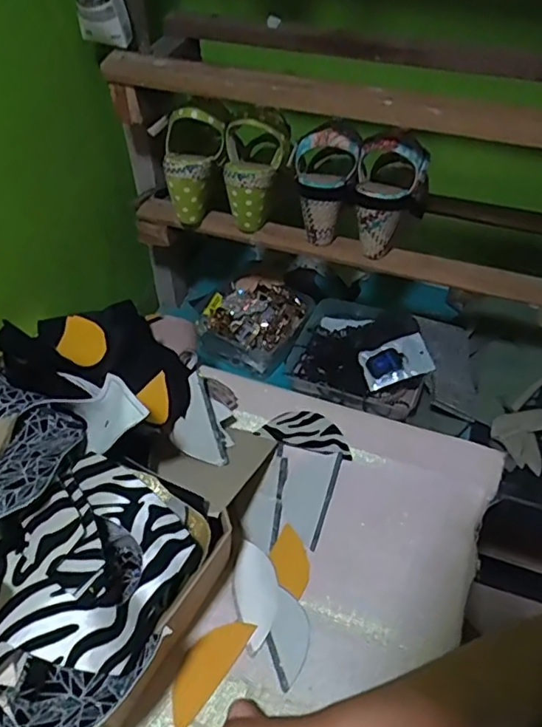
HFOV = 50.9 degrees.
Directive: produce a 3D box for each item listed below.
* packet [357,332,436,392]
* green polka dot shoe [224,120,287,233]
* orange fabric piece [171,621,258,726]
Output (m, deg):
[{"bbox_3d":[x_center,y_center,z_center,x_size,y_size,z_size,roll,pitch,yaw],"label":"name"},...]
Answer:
[{"bbox_3d":[0.182,-0.002,0.836,0.097,0.022,0.074,-23,57,10],"label":"packet"},{"bbox_3d":[-0.020,-0.243,0.728,0.075,0.140,0.085,1,46,1],"label":"green polka dot shoe"},{"bbox_3d":[-0.058,0.272,0.516,0.037,0.004,0.100,31,59,21],"label":"orange fabric piece"}]

